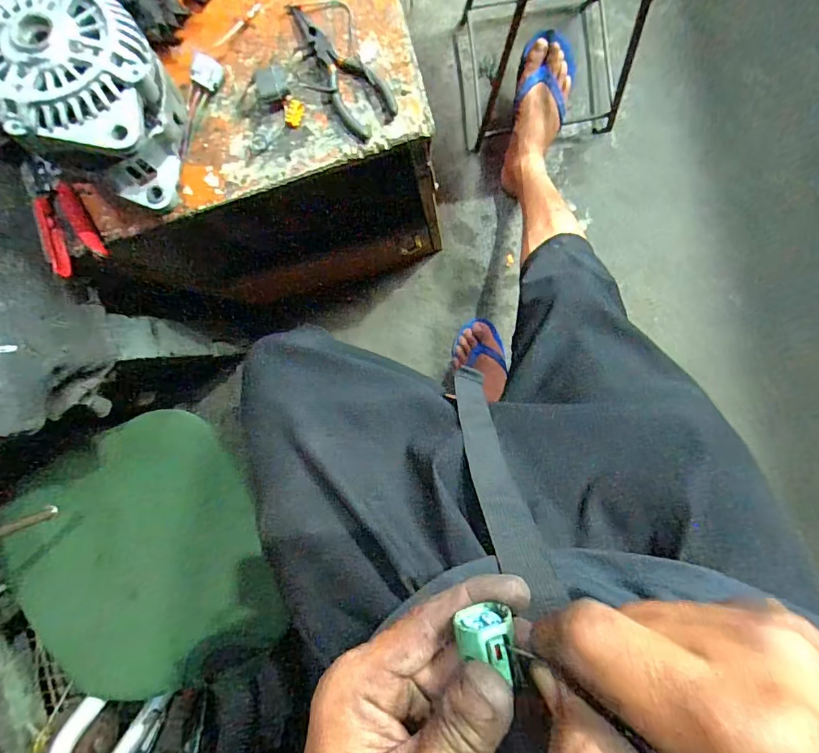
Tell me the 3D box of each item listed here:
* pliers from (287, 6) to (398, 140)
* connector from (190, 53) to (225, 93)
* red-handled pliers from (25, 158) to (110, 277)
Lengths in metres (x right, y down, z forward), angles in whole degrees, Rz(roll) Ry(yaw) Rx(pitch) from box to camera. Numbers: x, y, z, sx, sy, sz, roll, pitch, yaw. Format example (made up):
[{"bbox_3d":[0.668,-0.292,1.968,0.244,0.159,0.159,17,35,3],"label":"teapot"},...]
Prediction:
[{"bbox_3d":[-0.075,-0.301,0.448,0.049,0.014,0.146,-40,88,6],"label":"pliers"},{"bbox_3d":[-0.201,-0.301,0.454,0.023,0.021,0.030,22,95,5],"label":"connector"},{"bbox_3d":[-0.372,-0.177,0.485,0.054,0.024,0.132,-27,89,7],"label":"red-handled pliers"}]

